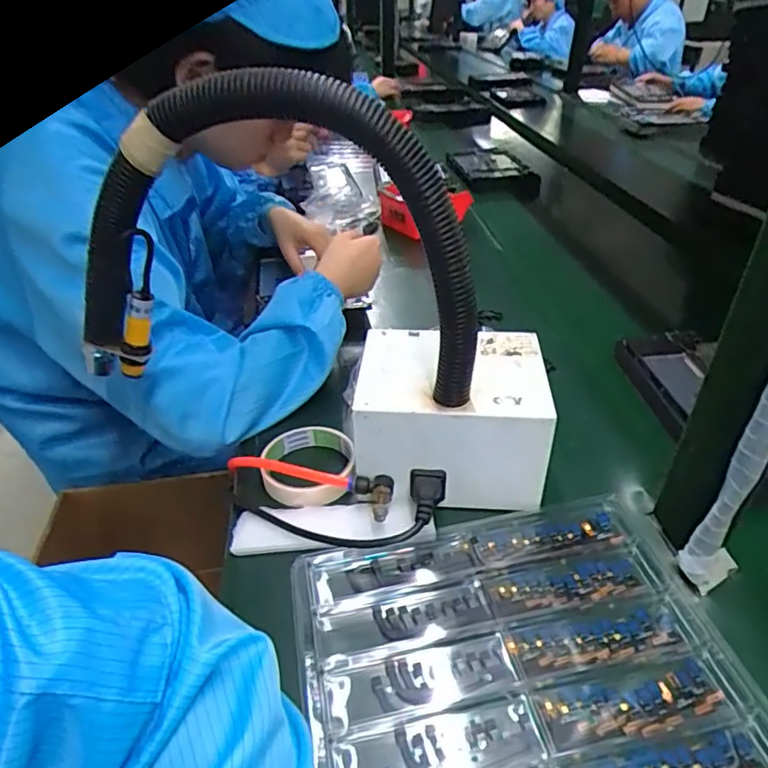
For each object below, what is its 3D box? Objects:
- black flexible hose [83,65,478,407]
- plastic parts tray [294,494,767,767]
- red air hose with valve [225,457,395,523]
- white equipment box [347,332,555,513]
[{"bbox_3d":[-0.079,-0.089,0.398,0.289,0.219,0.045,3,36,3],"label":"black flexible hose"},{"bbox_3d":[0.090,0.179,0.368,0.272,0.012,0.216,-8,36,-10],"label":"plastic parts tray"},{"bbox_3d":[-0.065,0.079,0.490,0.162,0.032,0.036,17,39,23],"label":"red air hose with valve"},{"bbox_3d":[0.056,0.027,0.499,0.156,0.101,0.129,2,35,5],"label":"white equipment box"}]

